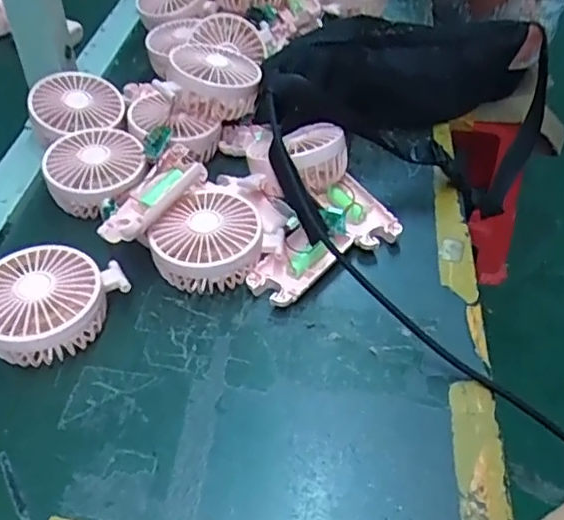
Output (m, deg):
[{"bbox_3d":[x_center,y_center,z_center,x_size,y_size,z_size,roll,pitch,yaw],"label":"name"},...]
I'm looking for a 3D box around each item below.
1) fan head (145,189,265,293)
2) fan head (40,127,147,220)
[{"bbox_3d":[-0.062,-0.017,0.470,0.086,0.045,0.092,1,45,-1],"label":"fan head"},{"bbox_3d":[-0.162,-0.075,0.522,0.082,0.041,0.092,-10,46,-11],"label":"fan head"}]

